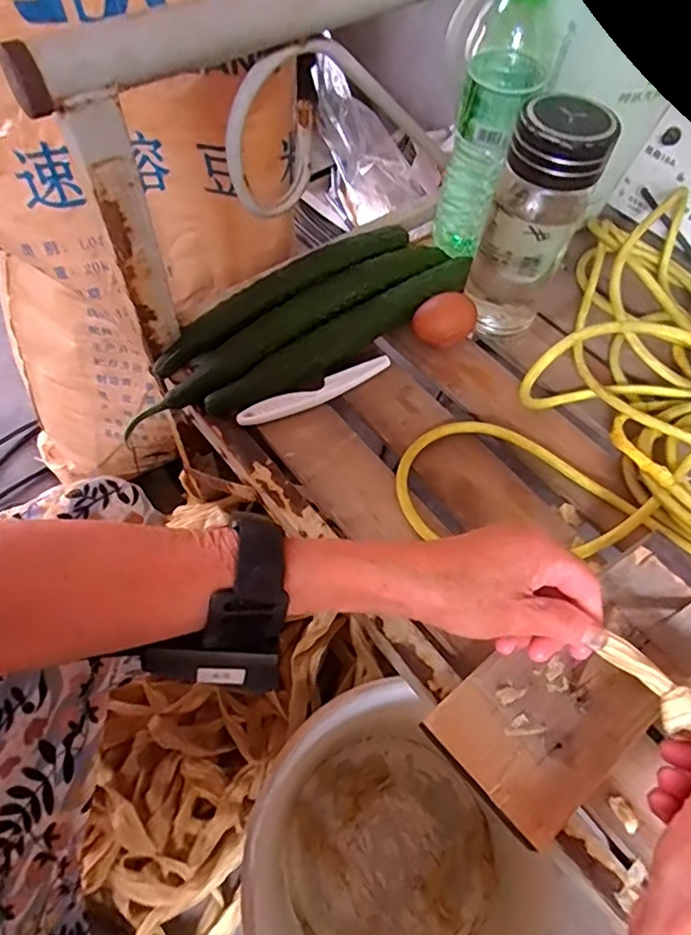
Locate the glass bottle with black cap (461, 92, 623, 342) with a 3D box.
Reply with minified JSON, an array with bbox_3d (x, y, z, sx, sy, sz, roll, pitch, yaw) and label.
[{"bbox_3d":[0.145,-0.189,0.450,0.066,0.181,0.063,4,59,-2],"label":"glass bottle with black cap"}]

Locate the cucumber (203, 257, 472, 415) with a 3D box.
[{"bbox_3d":[0.004,-0.114,0.477,0.270,0.032,0.035,-33,67,-22],"label":"cucumber"}]

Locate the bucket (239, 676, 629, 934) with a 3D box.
[{"bbox_3d":[0.043,0.350,0.491,0.226,0.250,0.253,-37,68,-23],"label":"bucket"}]

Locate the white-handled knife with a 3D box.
[{"bbox_3d":[-0.022,-0.061,0.455,0.135,0.010,0.019,-23,64,-18],"label":"white-handled knife"}]

